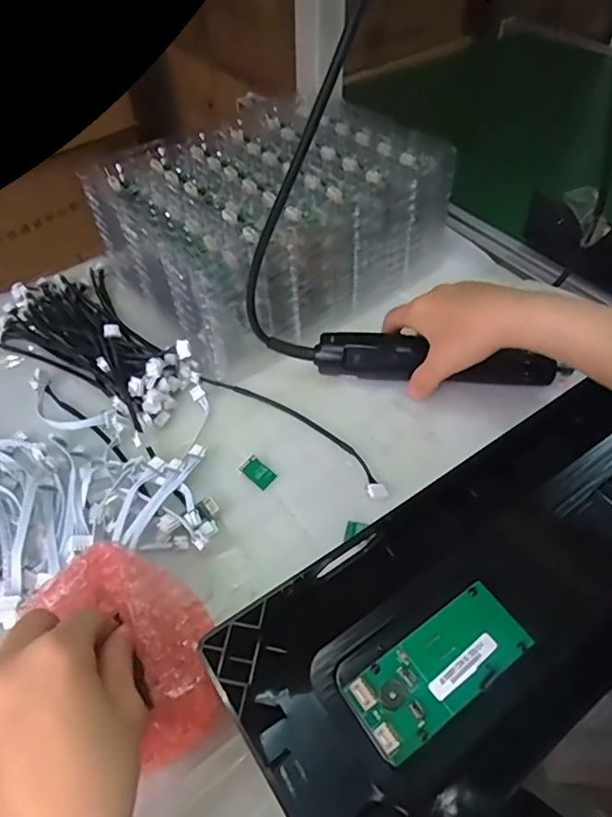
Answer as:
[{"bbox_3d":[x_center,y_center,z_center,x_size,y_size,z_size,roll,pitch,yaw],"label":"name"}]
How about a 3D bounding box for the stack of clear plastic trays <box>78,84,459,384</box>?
[{"bbox_3d":[-0.027,-0.180,0.540,0.284,0.110,0.209,-33,58,-25],"label":"stack of clear plastic trays"}]

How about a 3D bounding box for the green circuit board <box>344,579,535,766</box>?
[{"bbox_3d":[0.079,0.148,0.323,0.108,0.007,0.046,-29,56,-22],"label":"green circuit board"}]

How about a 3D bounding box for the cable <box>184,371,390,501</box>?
[{"bbox_3d":[-0.014,0.012,0.448,0.195,0.007,0.030,32,57,24],"label":"cable"}]

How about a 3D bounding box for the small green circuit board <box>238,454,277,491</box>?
[{"bbox_3d":[-0.036,0.048,0.421,0.026,0.005,0.017,41,65,3],"label":"small green circuit board"}]

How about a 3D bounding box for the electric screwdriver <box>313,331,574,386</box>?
[{"bbox_3d":[0.109,-0.041,0.470,0.198,0.027,0.038,6,50,0],"label":"electric screwdriver"}]

